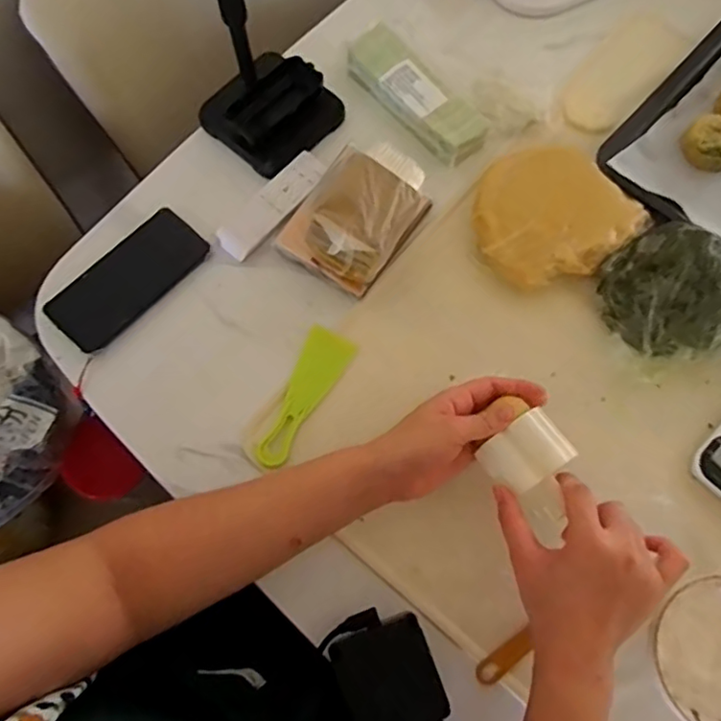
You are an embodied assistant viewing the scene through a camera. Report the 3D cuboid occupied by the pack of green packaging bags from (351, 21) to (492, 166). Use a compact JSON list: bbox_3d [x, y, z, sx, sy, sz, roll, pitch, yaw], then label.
[{"bbox_3d":[0.059,-0.287,0.641,0.063,0.037,0.176,-38,76,-11],"label":"pack of green packaging bags"}]

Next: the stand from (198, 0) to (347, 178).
[{"bbox_3d":[-0.095,-0.302,0.535,0.109,0.240,0.123,41,77,12],"label":"stand"}]

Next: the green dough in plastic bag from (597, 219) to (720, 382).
[{"bbox_3d":[0.296,-0.065,0.540,0.132,0.069,0.129,-15,73,-5],"label":"green dough in plastic bag"}]

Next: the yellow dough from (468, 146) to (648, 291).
[{"bbox_3d":[0.187,-0.144,0.598,0.155,0.044,0.144,-38,76,-11],"label":"yellow dough"}]

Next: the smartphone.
[{"bbox_3d":[-0.226,-0.080,0.581,0.070,0.009,0.155,42,77,12],"label":"smartphone"}]

